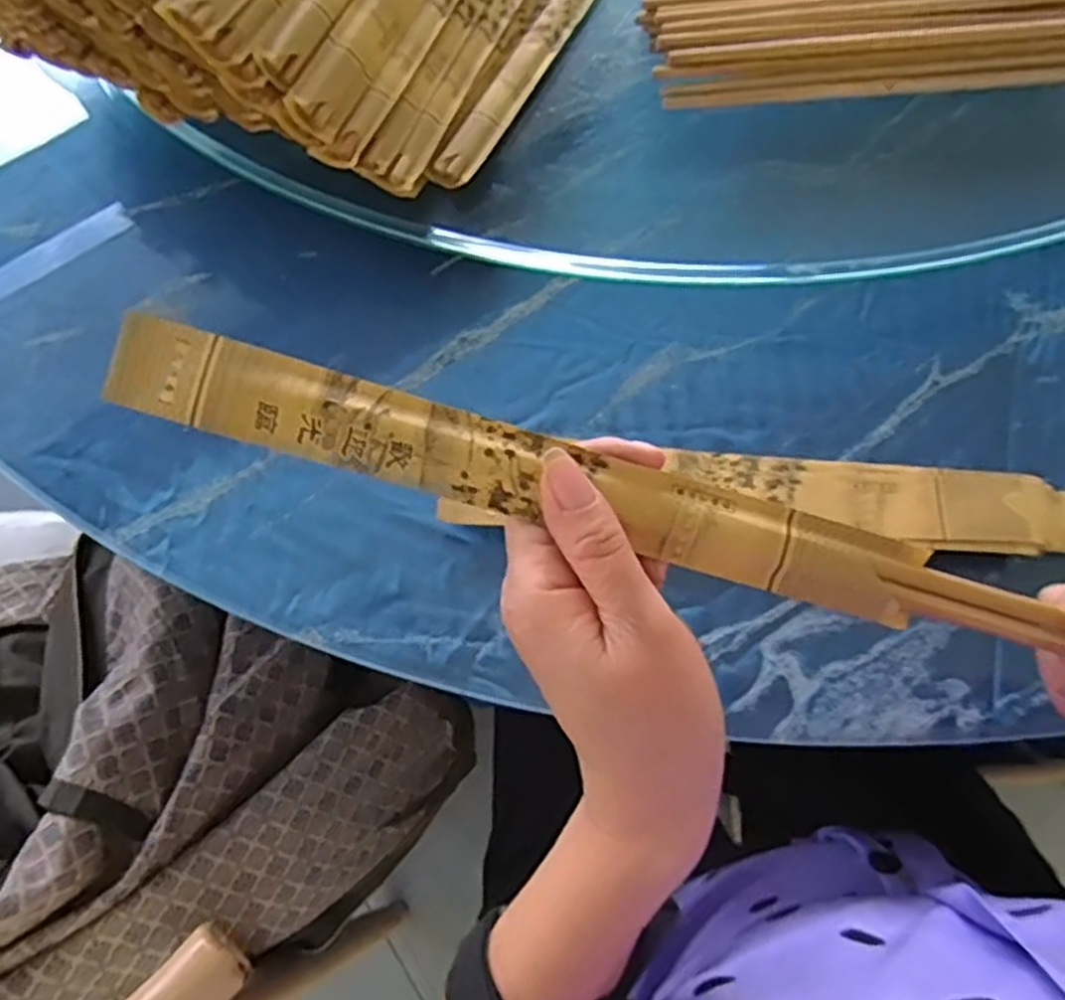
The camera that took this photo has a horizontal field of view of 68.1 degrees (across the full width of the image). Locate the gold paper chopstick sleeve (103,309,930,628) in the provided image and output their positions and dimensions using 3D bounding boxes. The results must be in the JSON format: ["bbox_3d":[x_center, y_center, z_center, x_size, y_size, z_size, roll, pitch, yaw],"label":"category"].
[{"bbox_3d":[-0.006,-0.009,0.249,0.256,0.005,0.028,17,91,0],"label":"gold paper chopstick sleeve"}]

